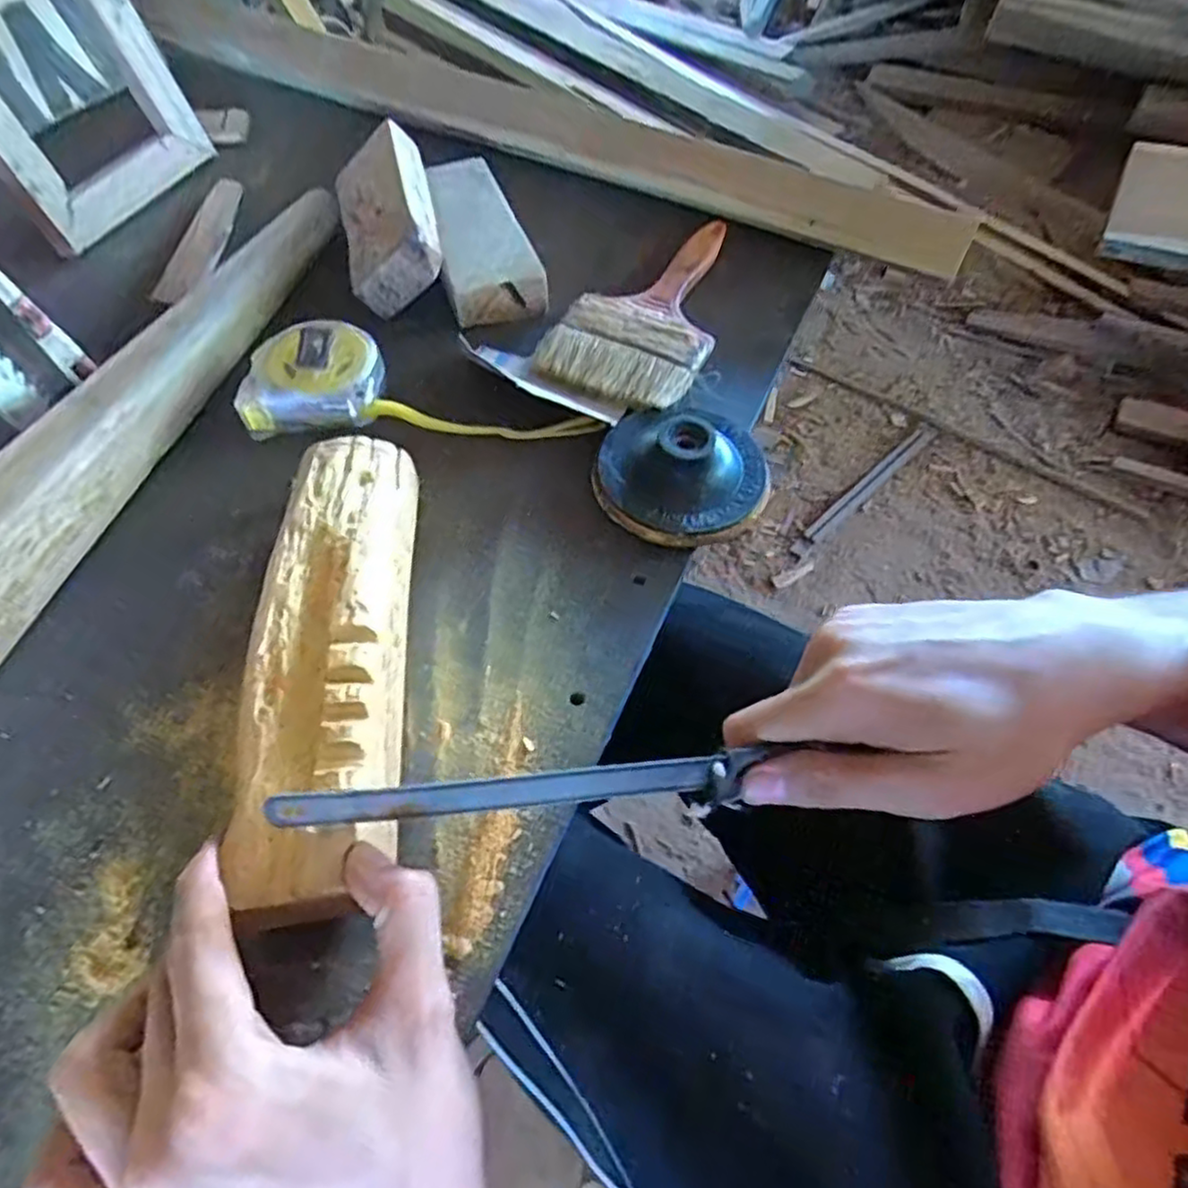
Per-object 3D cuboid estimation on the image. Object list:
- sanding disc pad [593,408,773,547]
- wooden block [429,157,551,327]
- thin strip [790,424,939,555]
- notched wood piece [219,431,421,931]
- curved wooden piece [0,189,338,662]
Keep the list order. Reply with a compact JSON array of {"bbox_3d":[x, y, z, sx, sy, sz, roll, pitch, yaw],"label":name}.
[{"bbox_3d":[0.047,-0.067,0.366,0.088,0.026,0.082,12,59,7],"label":"sanding disc pad"},{"bbox_3d":[-0.076,-0.229,0.465,0.057,0.034,0.134,-16,60,-10],"label":"wooden block"},{"bbox_3d":[0.527,-0.209,1.372,0.435,0.010,0.034,-39,66,-21],"label":"thin strip"},{"bbox_3d":[-0.108,0.023,0.299,0.055,0.041,0.207,-3,55,-2],"label":"notched wood piece"},{"bbox_3d":[-0.233,-0.114,0.384,0.048,0.053,0.354,14,59,8],"label":"curved wooden piece"}]

